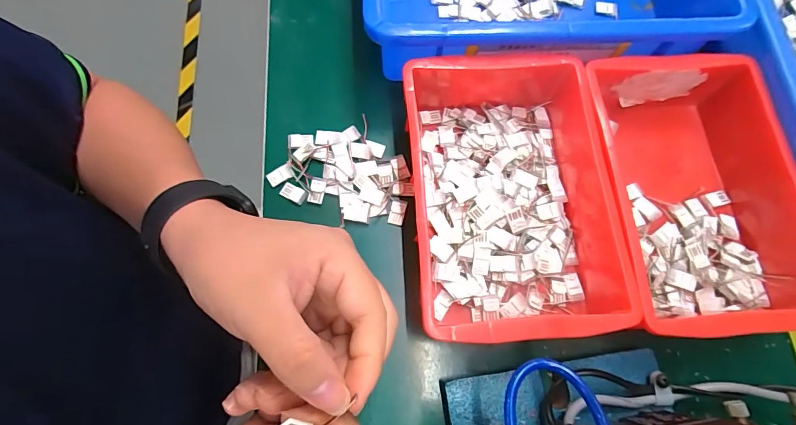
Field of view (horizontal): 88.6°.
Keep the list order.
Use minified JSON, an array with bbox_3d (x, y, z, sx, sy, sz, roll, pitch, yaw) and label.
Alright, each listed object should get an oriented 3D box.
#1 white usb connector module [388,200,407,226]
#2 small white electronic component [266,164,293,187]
[{"bbox_3d":[-0.001,0.000,0.315,0.012,0.004,0.019,13,74,4],"label":"white usb connector module"},{"bbox_3d":[-0.092,-0.029,0.318,0.019,0.004,0.011,-33,76,-9],"label":"small white electronic component"}]

